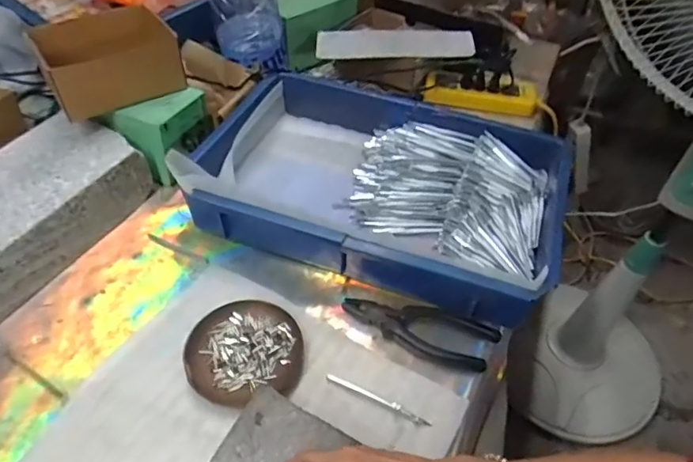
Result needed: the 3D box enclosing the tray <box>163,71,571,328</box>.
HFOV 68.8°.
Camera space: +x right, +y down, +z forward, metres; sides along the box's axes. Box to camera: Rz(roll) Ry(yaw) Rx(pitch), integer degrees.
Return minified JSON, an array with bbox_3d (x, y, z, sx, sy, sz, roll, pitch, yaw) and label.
[{"bbox_3d":[0.043,-0.068,0.635,0.432,0.082,0.294,18,51,13],"label":"tray"}]

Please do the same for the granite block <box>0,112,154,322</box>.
[{"bbox_3d":[-0.375,-0.027,0.596,0.148,0.080,0.252,23,54,19],"label":"granite block"}]

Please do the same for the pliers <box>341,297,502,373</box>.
[{"bbox_3d":[0.075,0.102,0.538,0.160,0.016,0.056,20,52,15],"label":"pliers"}]

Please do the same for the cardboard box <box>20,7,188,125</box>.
[{"bbox_3d":[-0.290,-0.211,0.621,0.155,0.079,0.102,-31,58,-25],"label":"cardboard box"}]

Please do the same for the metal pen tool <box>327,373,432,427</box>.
[{"bbox_3d":[0.031,0.162,0.489,0.107,0.004,0.011,22,53,17],"label":"metal pen tool"}]

